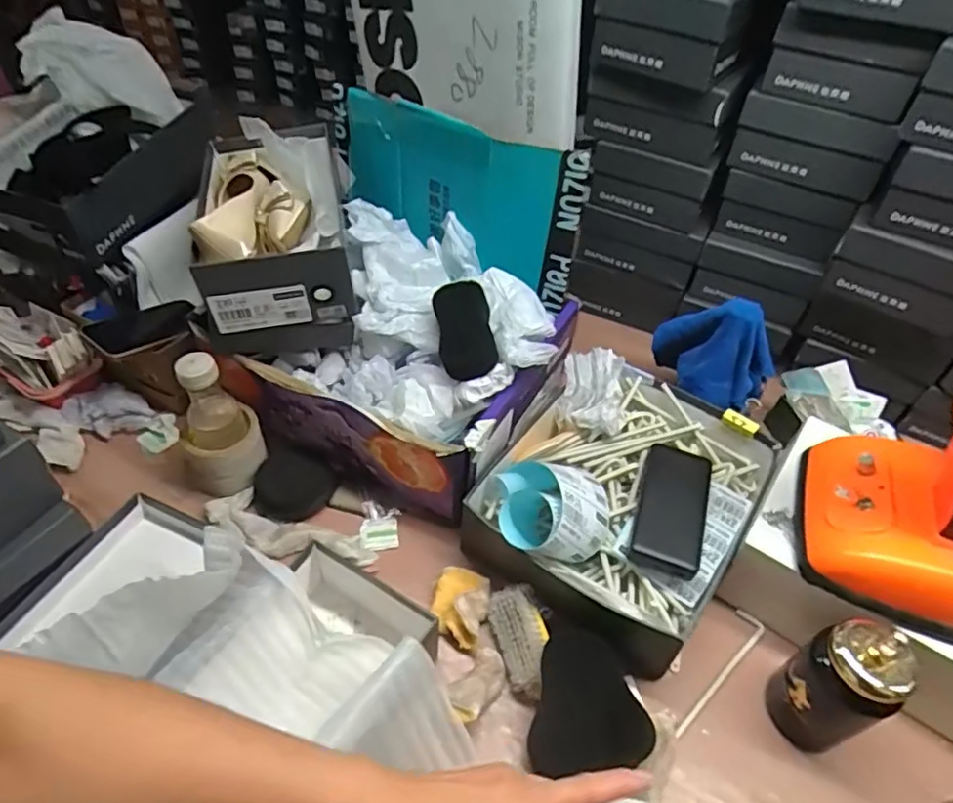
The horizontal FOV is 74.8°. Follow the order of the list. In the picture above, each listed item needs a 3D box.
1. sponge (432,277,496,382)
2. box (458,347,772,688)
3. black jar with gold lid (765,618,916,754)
[{"bbox_3d":[-0.013,-0.081,0.716,0.060,0.041,0.130,-5,47,-8],"label":"sponge"},{"bbox_3d":[0.165,0.098,0.727,0.285,0.117,0.330,25,50,18],"label":"box"},{"bbox_3d":[0.323,0.257,0.563,0.069,0.166,0.074,2,47,-2],"label":"black jar with gold lid"}]

